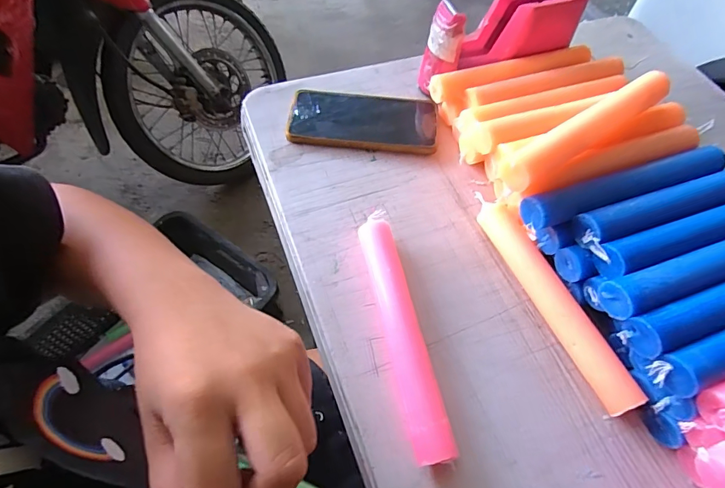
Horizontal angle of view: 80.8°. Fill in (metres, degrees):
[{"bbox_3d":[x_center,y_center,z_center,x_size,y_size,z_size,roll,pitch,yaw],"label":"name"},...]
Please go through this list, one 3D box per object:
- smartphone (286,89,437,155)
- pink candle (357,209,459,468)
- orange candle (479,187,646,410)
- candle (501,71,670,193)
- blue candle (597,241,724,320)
[{"bbox_3d":[0.001,-0.137,0.474,0.162,0.015,0.079,4,59,0],"label":"smartphone"},{"bbox_3d":[0.032,0.066,0.342,0.035,0.032,0.199,-9,60,-8],"label":"pink candle"},{"bbox_3d":[0.156,0.045,0.365,0.032,0.027,0.201,-20,62,-14],"label":"orange candle"},{"bbox_3d":[0.195,-0.099,0.354,0.192,0.029,0.024,-30,65,-19],"label":"candle"},{"bbox_3d":[0.275,0.014,0.327,0.198,0.021,0.029,-16,61,-12],"label":"blue candle"}]

